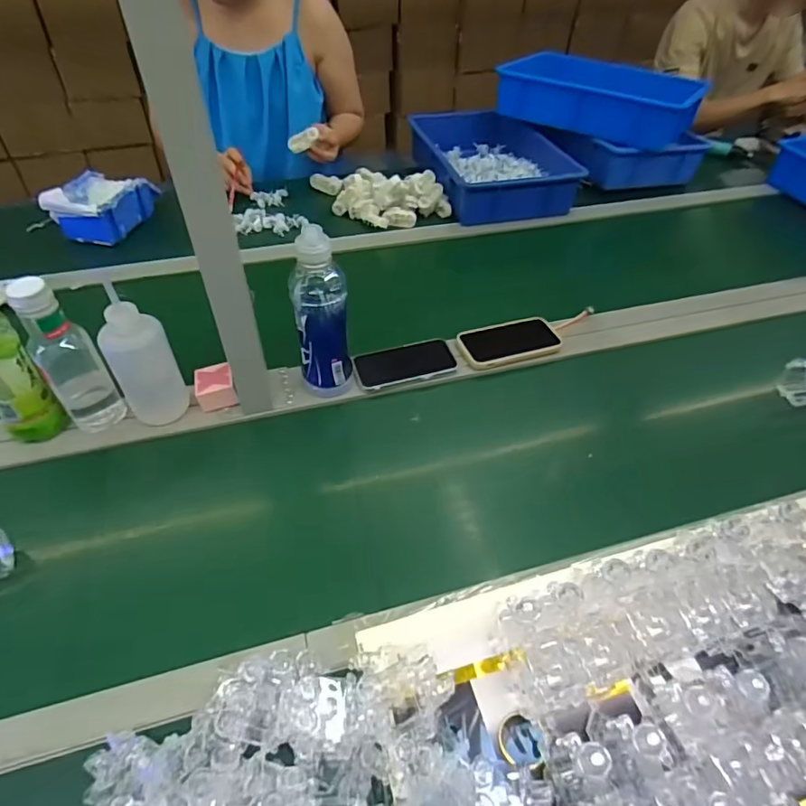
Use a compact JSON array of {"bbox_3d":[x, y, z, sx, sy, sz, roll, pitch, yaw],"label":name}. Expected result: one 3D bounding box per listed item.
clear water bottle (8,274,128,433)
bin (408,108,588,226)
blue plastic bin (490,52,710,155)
[{"bbox_3d":[-0.408,-0.055,0.629,0.064,0.206,0.057,-35,58,-30],"label":"clear water bottle"},{"bbox_3d":[0.202,-0.546,1.170,0.316,0.084,0.408,-10,48,-11],"label":"bin"},{"bbox_3d":[0.431,-0.680,1.154,0.404,0.104,0.214,33,54,25],"label":"blue plastic bin"}]

